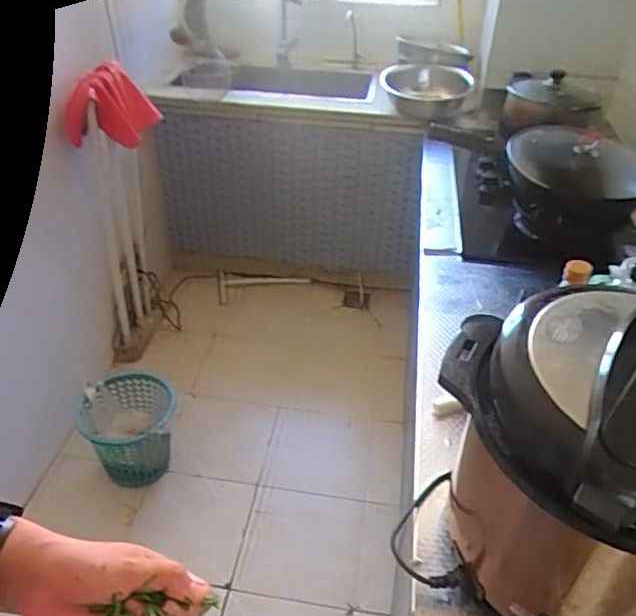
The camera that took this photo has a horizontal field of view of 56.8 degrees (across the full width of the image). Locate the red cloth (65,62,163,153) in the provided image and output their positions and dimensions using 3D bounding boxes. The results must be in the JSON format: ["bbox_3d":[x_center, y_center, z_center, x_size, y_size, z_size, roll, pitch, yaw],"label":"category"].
[{"bbox_3d":[-0.564,-0.558,1.621,0.109,0.198,0.248,17,41,19],"label":"red cloth"}]

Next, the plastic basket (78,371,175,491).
[{"bbox_3d":[-0.519,0.365,1.668,0.249,0.273,0.267,-10,40,-14],"label":"plastic basket"}]

